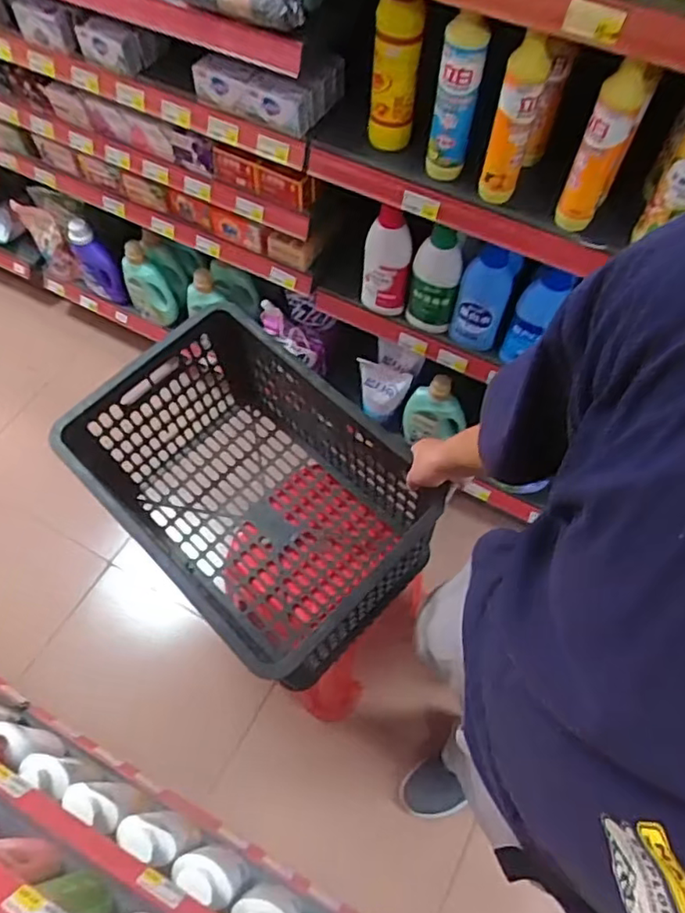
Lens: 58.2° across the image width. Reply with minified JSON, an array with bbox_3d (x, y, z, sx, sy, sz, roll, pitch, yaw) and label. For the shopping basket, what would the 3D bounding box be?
[{"bbox_3d":[-0.148,0.063,0.996,0.355,0.279,0.528,-40,69,-21],"label":"shopping basket"}]

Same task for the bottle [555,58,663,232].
[{"bbox_3d":[0.331,-0.390,0.786,0.056,0.234,0.048,24,63,12],"label":"bottle"}]

